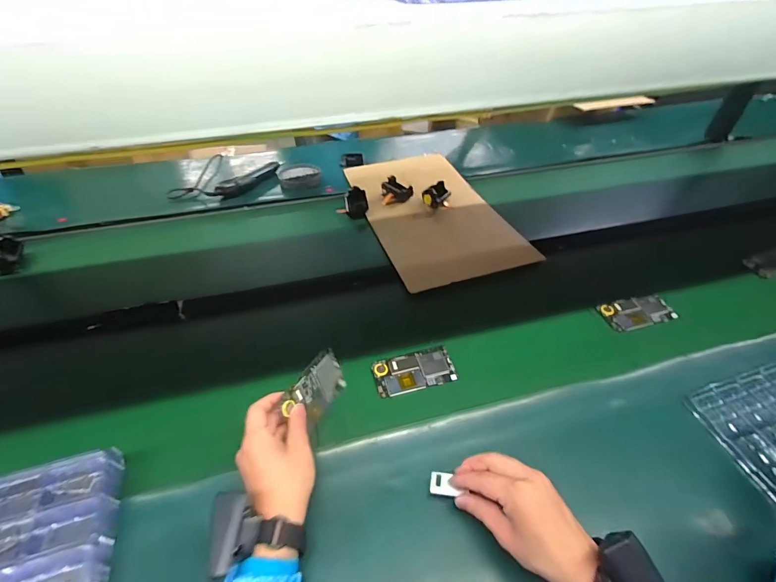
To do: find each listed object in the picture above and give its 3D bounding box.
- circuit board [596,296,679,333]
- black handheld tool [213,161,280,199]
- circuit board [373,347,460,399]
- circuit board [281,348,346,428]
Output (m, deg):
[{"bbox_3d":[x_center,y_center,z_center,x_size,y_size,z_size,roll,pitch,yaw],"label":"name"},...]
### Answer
[{"bbox_3d":[0.445,0.034,0.668,0.122,0.011,0.064,-12,45,-7],"label":"circuit board"},{"bbox_3d":[-0.363,-0.293,1.007,0.044,0.040,0.192,31,55,32],"label":"black handheld tool"},{"bbox_3d":[0.041,0.125,0.590,0.122,0.005,0.065,-11,46,-8],"label":"circuit board"},{"bbox_3d":[-0.097,0.133,0.512,0.008,0.063,0.111,-12,17,33],"label":"circuit board"}]

